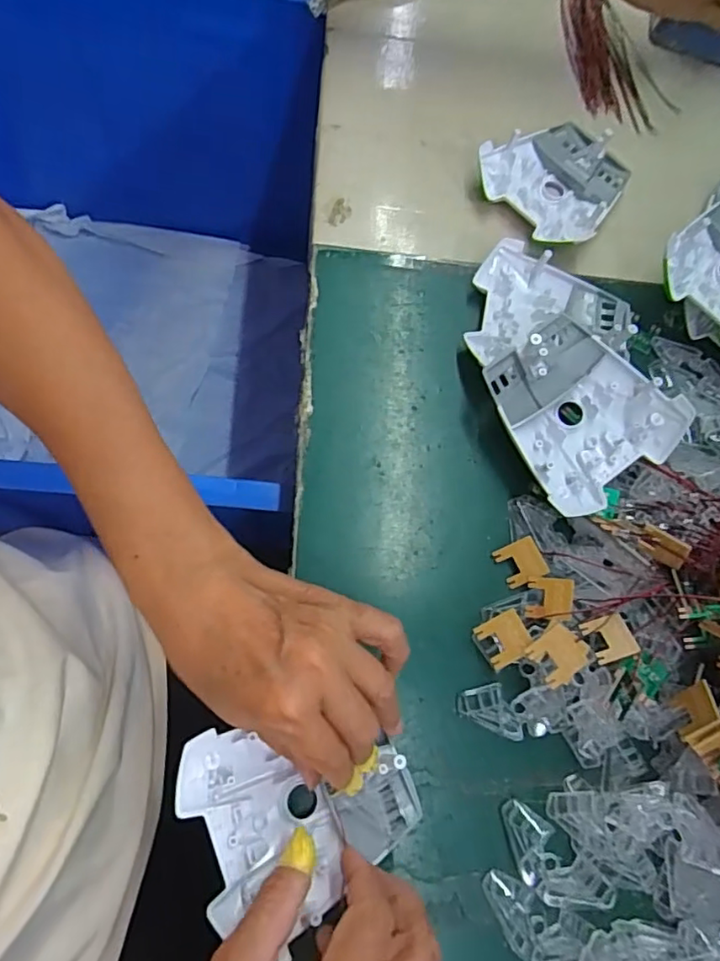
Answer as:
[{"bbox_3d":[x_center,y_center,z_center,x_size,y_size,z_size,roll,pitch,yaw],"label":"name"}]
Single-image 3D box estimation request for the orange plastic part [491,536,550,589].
[{"bbox_3d":[0.097,0.050,0.352,0.026,0.004,0.024,-29,75,17],"label":"orange plastic part"}]

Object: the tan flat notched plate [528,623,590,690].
[{"bbox_3d":[0.106,0.094,0.312,0.028,0.004,0.024,-40,82,-13],"label":"tan flat notched plate"}]

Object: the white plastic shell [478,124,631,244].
[{"bbox_3d":[0.152,-0.221,0.430,0.105,0.026,0.096,-28,78,-14],"label":"white plastic shell"}]

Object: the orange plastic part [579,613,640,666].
[{"bbox_3d":[0.141,0.089,0.329,0.025,0.004,0.024,-19,63,-1],"label":"orange plastic part"}]

